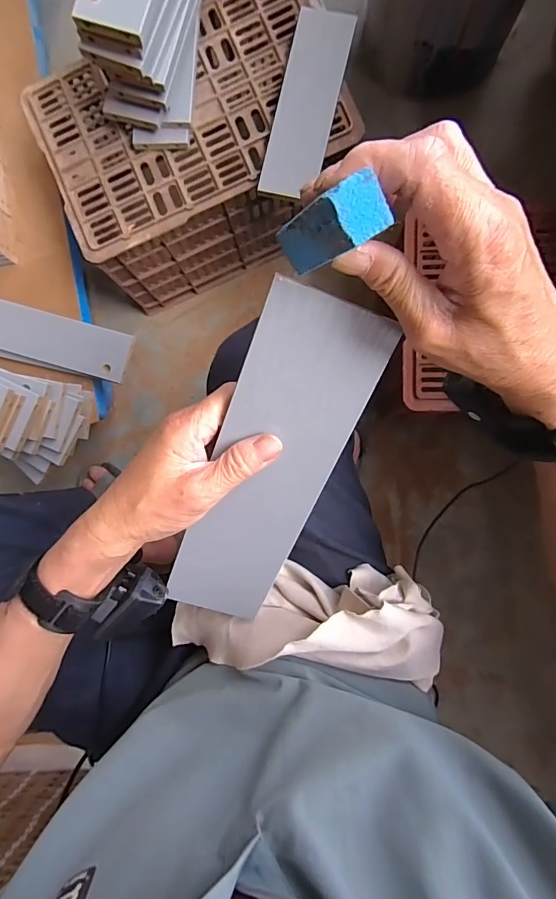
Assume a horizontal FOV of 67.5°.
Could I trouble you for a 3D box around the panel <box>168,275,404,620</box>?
[{"bbox_3d":[-0.009,0.022,0.298,0.080,0.008,0.258,18,116,-10],"label":"panel"}]

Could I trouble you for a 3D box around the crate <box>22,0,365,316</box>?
[{"bbox_3d":[-0.138,-0.504,0.735,0.441,0.229,0.292,-23,88,3],"label":"crate"}]

